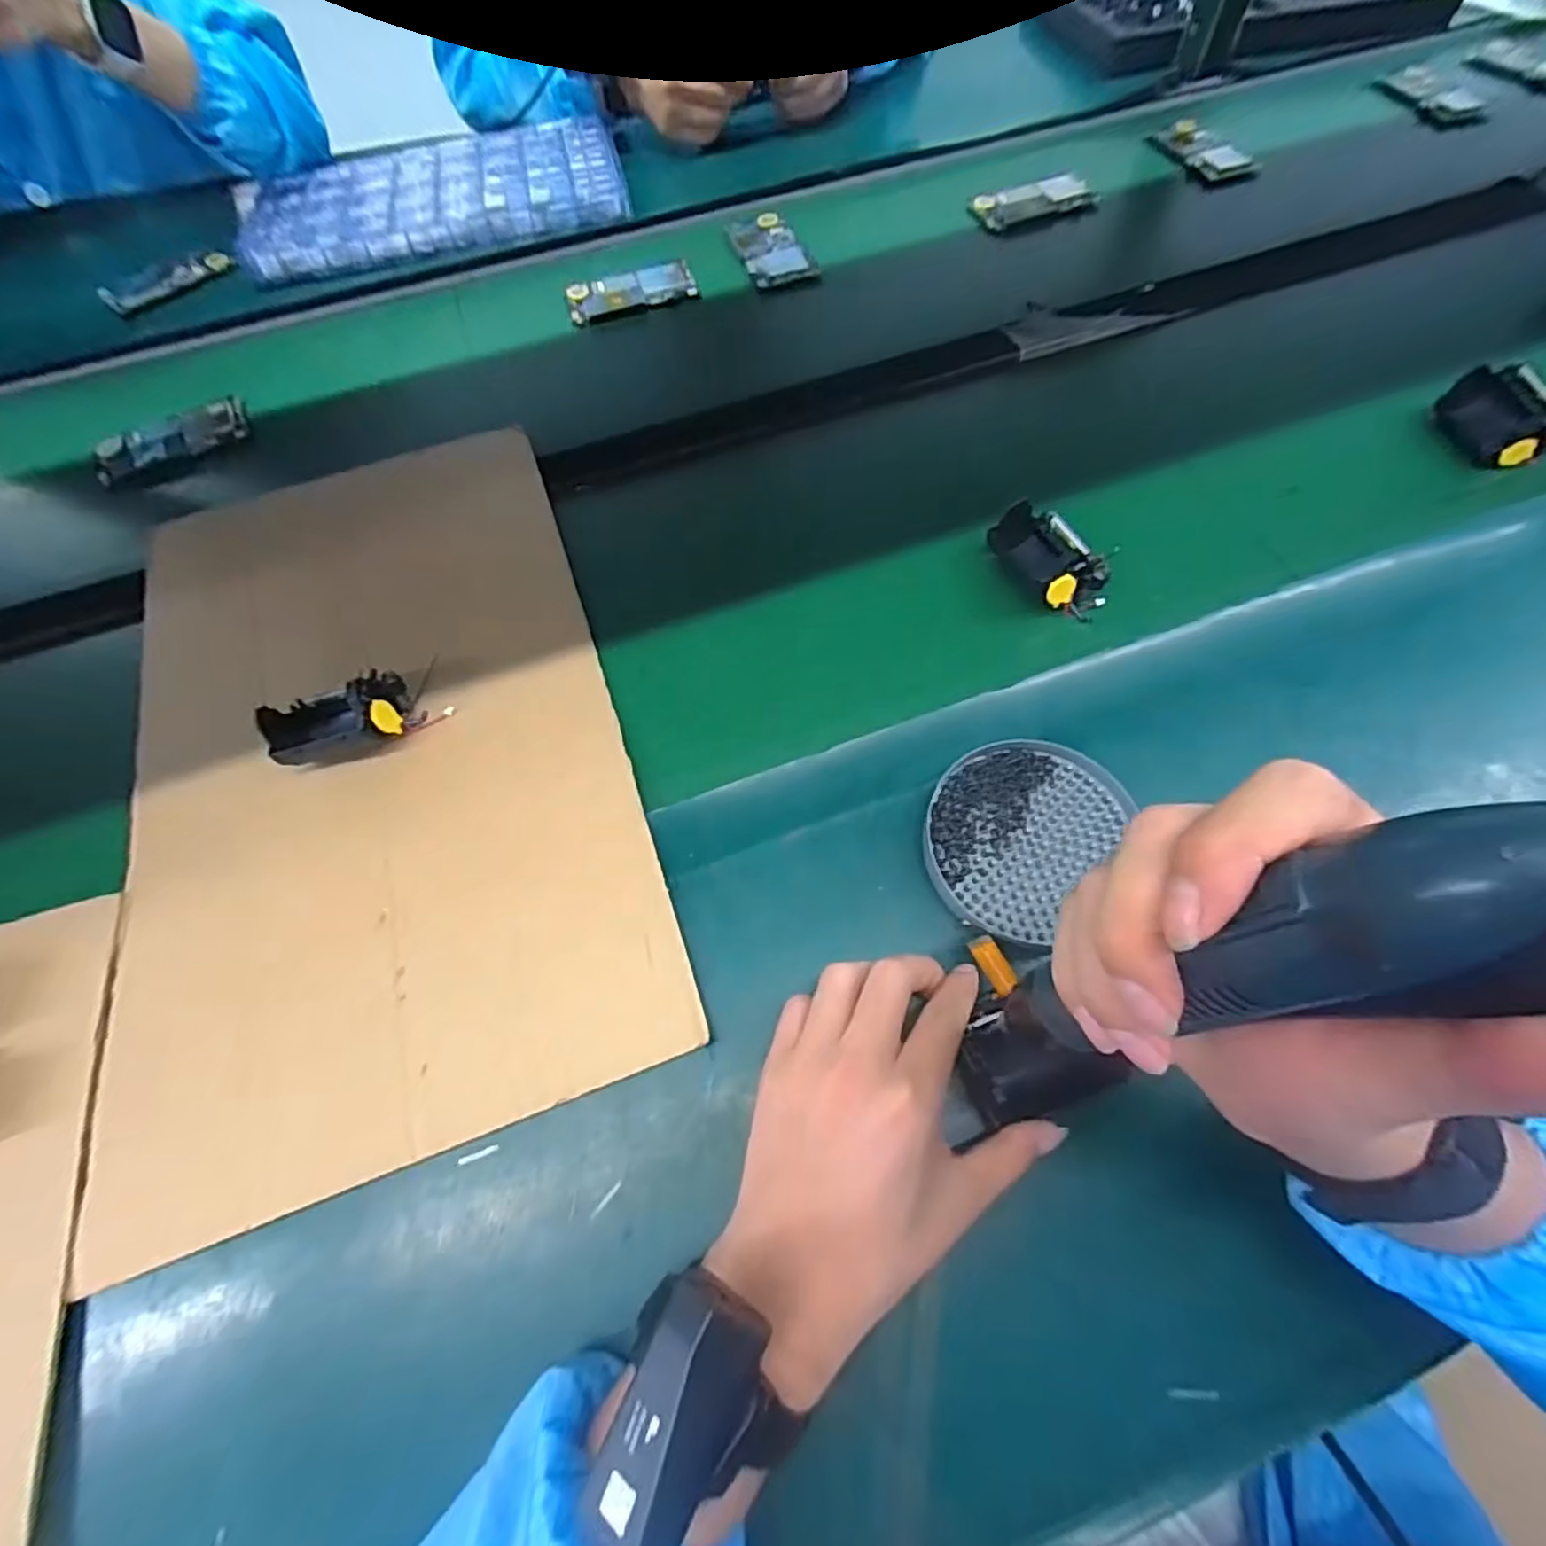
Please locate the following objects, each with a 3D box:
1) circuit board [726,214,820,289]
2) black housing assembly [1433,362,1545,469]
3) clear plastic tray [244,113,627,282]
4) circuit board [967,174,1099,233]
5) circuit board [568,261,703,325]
[{"bbox_3d":[-0.005,-0.526,0.677,0.065,0.004,0.111,-22,64,-9],"label":"circuit board"},{"bbox_3d":[0.538,-0.265,0.505,0.051,0.040,0.082,-2,62,1],"label":"black housing assembly"},{"bbox_3d":[-0.362,-0.631,0.730,0.383,0.026,0.247,-20,63,-8],"label":"clear plastic tray"},{"bbox_3d":[0.271,-0.595,0.701,0.128,0.014,0.063,-20,63,-9],"label":"circuit board"},{"bbox_3d":[-0.138,-0.469,0.658,0.123,0.007,0.053,-17,67,-5],"label":"circuit board"}]

